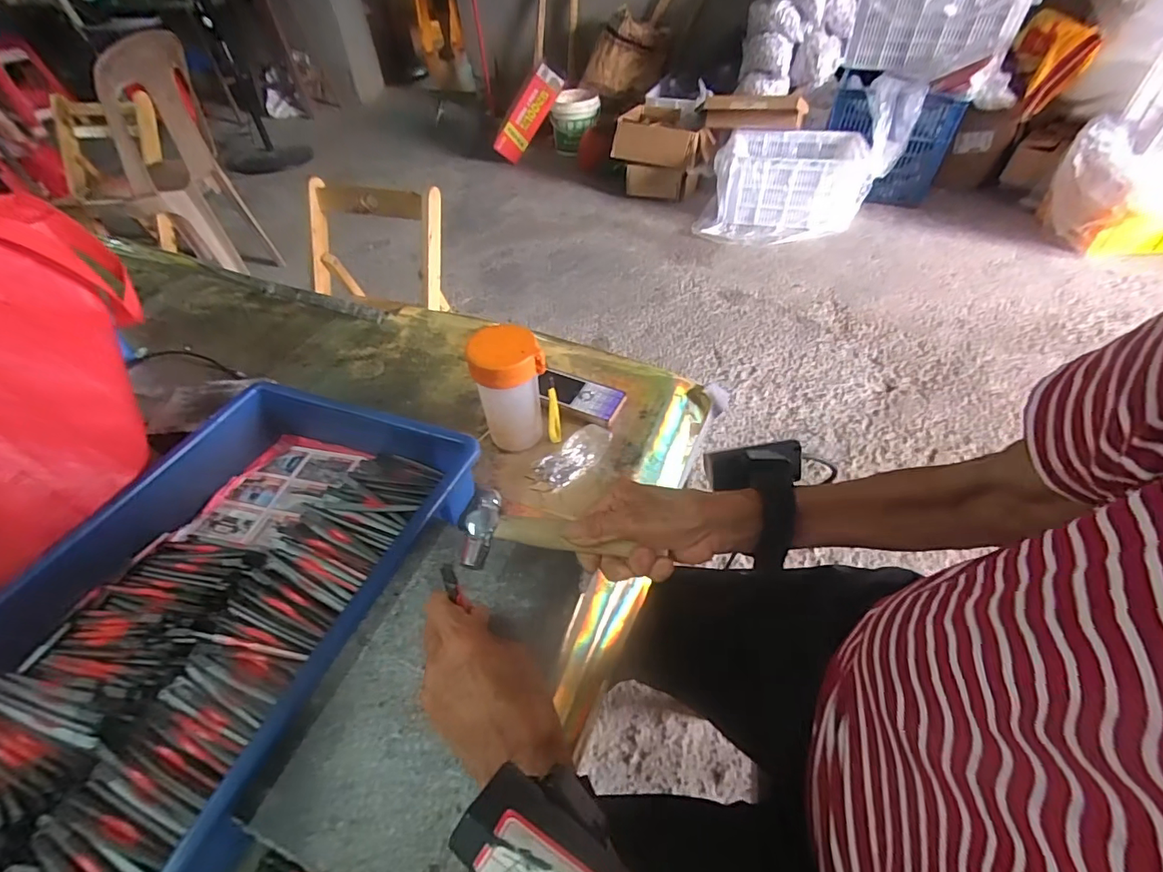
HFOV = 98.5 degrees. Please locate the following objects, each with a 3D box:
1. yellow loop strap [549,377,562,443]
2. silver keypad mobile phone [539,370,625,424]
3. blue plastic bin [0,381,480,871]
[{"bbox_3d":[-0.030,-0.027,0.541,0.014,0.089,0.008,-5,46,-4],"label":"yellow loop strap"},{"bbox_3d":[-0.005,-0.050,0.612,0.109,0.013,0.048,20,50,19],"label":"silver keypad mobile phone"},{"bbox_3d":[-0.301,0.140,0.411,0.285,0.069,0.420,16,48,15],"label":"blue plastic bin"}]

